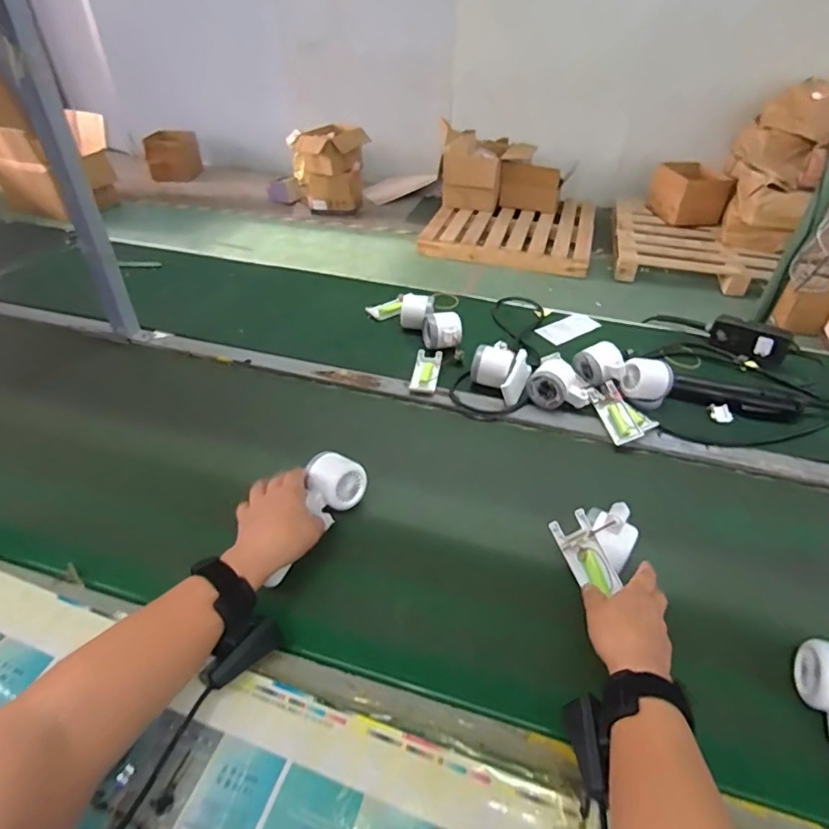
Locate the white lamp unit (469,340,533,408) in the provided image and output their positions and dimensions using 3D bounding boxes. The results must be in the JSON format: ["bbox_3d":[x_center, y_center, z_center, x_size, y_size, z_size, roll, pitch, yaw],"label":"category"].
[{"bbox_3d":[0.135,-0.072,0.809,0.082,0.056,0.091,20,43,21],"label":"white lamp unit"}]

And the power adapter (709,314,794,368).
[{"bbox_3d":[0.566,-0.126,0.881,0.121,0.049,0.037,33,49,32],"label":"power adapter"}]

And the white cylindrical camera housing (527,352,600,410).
[{"bbox_3d":[0.225,-0.044,0.780,0.087,0.051,0.076,30,49,29],"label":"white cylindrical camera housing"}]

